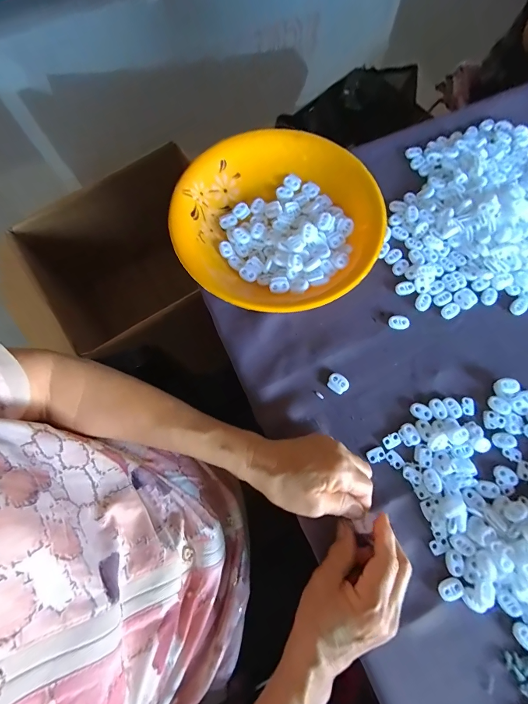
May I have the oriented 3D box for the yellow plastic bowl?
[{"bbox_3d":[0.013,-0.157,0.386,0.222,0.053,0.237,0,74,0],"label":"yellow plastic bowl"}]

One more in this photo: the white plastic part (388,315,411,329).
[{"bbox_3d":[0.154,-0.034,0.376,0.024,0.004,0.015,7,74,2],"label":"white plastic part"}]

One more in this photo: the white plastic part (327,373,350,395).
[{"bbox_3d":[0.081,0.034,0.359,0.023,0.004,0.019,39,77,10],"label":"white plastic part"}]

